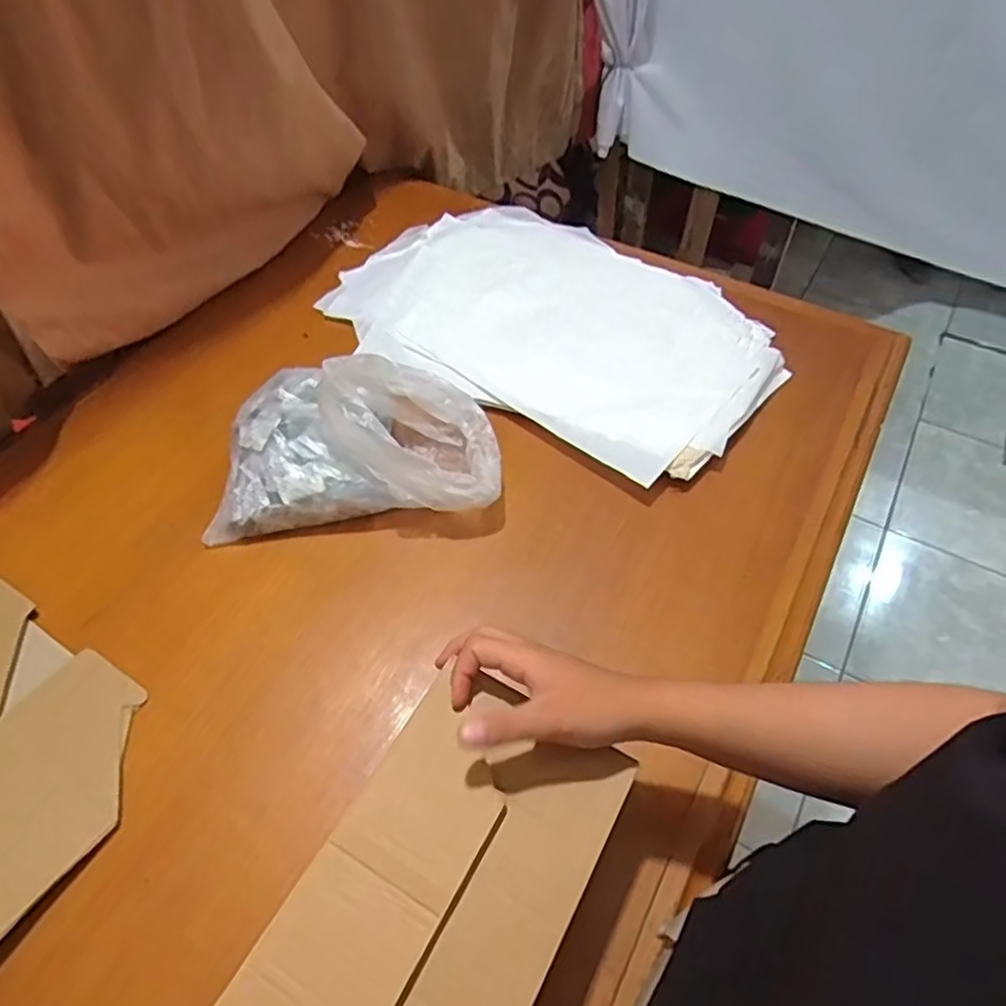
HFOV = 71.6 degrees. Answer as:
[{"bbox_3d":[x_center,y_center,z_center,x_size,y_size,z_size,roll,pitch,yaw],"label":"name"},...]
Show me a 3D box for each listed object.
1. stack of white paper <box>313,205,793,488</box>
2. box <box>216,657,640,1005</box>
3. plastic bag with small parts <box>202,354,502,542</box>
[{"bbox_3d":[0.056,-0.223,0.814,0.505,0.034,0.322,29,58,20],"label":"stack of white paper"},{"bbox_3d":[-0.037,0.222,0.388,0.137,0.028,0.243,25,58,17],"label":"box"},{"bbox_3d":[-0.140,-0.071,0.658,0.265,0.104,0.171,-3,53,-3],"label":"plastic bag with small parts"}]

